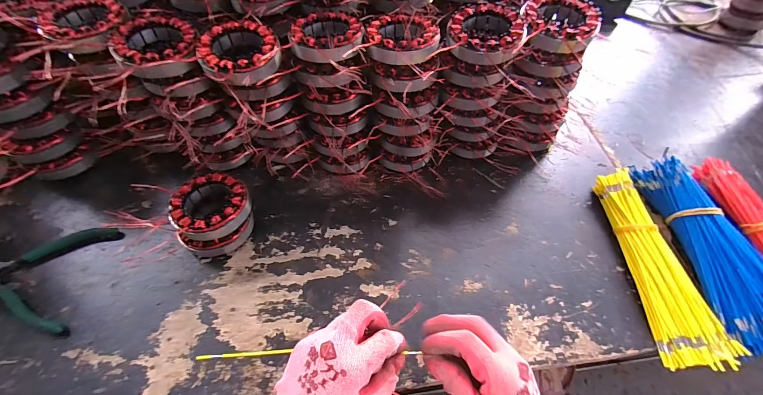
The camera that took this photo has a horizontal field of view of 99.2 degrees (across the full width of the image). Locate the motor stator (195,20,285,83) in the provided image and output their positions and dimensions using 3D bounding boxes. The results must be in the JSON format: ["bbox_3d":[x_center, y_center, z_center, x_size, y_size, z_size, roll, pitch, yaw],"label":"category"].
[{"bbox_3d":[-0.162,-0.165,0.369,0.086,0.025,0.084,0,56,-1],"label":"motor stator"}]

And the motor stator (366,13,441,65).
[{"bbox_3d":[0.025,-0.190,0.386,0.086,0.026,0.086,0,56,-1],"label":"motor stator"}]

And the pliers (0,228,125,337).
[{"bbox_3d":[-0.404,0.085,0.392,0.141,0.012,0.126,10,56,6],"label":"pliers"}]

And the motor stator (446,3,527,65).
[{"bbox_3d":[0.122,-0.191,0.385,0.086,0.030,0.095,10,56,6],"label":"motor stator"}]

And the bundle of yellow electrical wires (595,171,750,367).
[{"bbox_3d":[0.335,0.075,0.399,0.069,0.033,0.241,2,56,0],"label":"bundle of yellow electrical wires"}]

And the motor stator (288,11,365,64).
[{"bbox_3d":[-0.065,-0.191,0.388,0.089,0.029,0.082,0,56,-1],"label":"motor stator"}]

